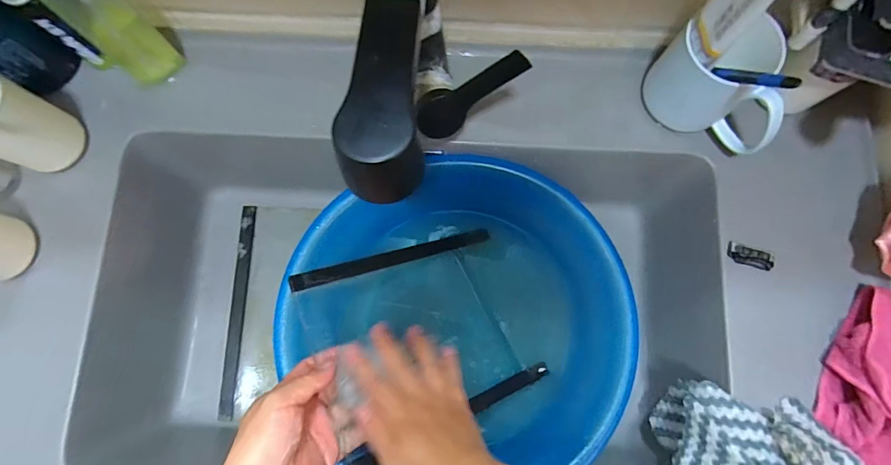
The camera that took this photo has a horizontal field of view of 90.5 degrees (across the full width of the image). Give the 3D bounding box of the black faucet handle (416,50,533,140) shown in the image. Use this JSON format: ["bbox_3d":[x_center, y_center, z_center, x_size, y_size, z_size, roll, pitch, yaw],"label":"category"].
[{"bbox_3d":[0.019,-0.112,0.356,0.102,0.035,0.026,-27,77,32],"label":"black faucet handle"}]

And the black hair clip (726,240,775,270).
[{"bbox_3d":[0.286,0.022,0.416,0.040,0.014,0.020,20,79,5],"label":"black hair clip"}]

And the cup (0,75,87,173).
[{"bbox_3d":[-0.380,-0.094,0.384,0.060,0.101,0.062,0,78,1],"label":"cup"}]

